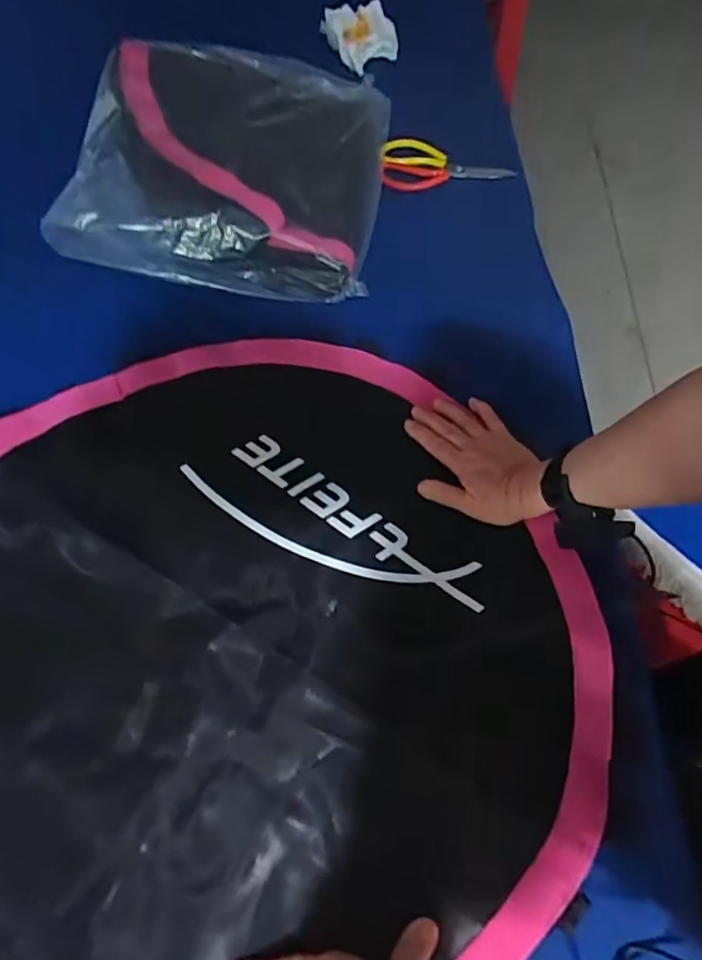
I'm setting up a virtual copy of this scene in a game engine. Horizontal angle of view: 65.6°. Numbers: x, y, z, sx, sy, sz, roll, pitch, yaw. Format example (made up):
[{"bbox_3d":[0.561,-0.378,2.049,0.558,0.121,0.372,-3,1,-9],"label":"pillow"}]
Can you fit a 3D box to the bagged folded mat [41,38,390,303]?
[{"bbox_3d":[-0.157,-0.418,0.737,0.385,0.114,0.329,7,65,0],"label":"bagged folded mat"}]

